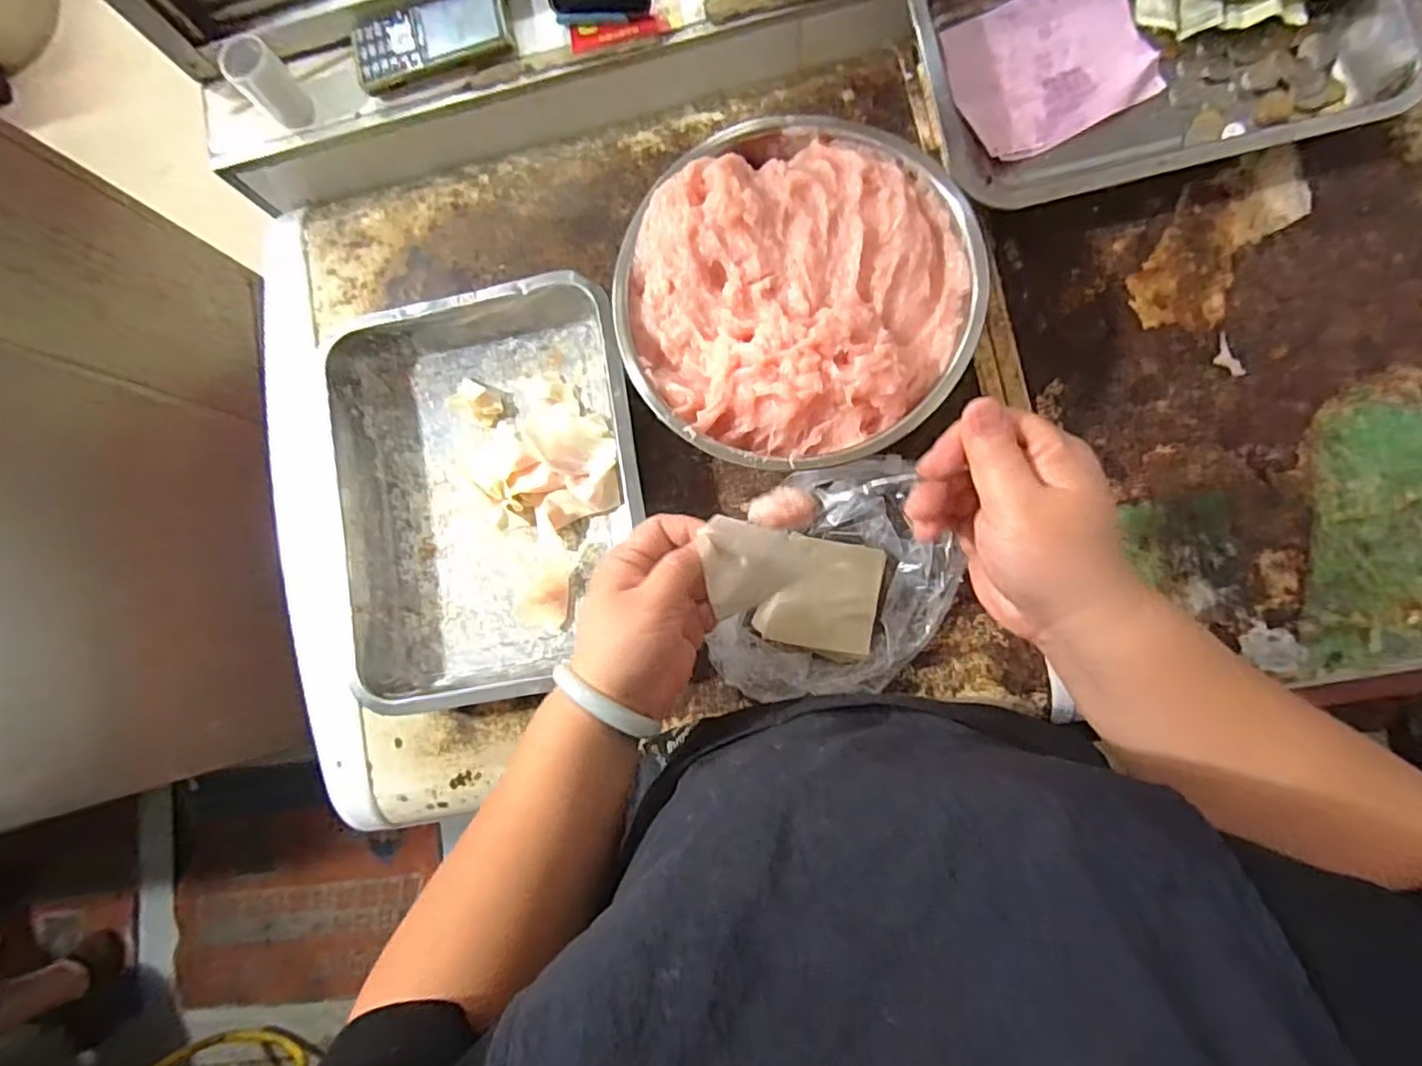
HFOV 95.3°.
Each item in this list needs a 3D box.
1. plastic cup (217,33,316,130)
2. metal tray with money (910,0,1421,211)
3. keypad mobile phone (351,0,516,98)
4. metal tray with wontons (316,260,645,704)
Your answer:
[{"bbox_3d":[-0.352,-0.358,0.515,0.036,0.059,0.038,-1,84,6],"label":"plastic cup"},{"bbox_3d":[0.310,-0.362,0.471,0.308,0.050,0.229,-14,84,7],"label":"metal tray with money"},{"bbox_3d":[-0.224,-0.396,0.518,0.127,0.016,0.055,-15,83,5],"label":"keypad mobile phone"},{"bbox_3d":[-0.168,-0.033,0.504,0.233,0.050,0.306,-11,84,7],"label":"metal tray with wontons"}]

